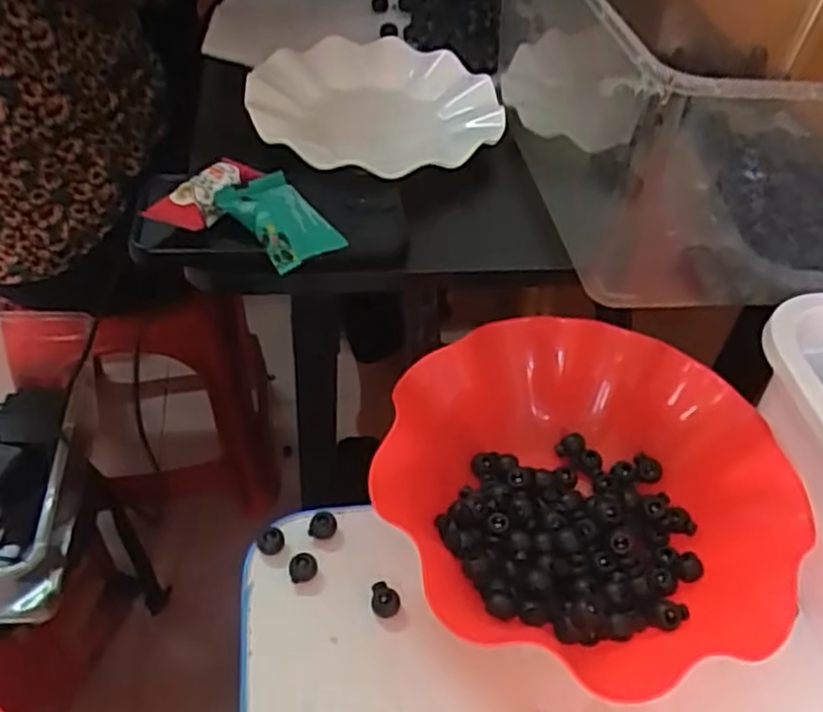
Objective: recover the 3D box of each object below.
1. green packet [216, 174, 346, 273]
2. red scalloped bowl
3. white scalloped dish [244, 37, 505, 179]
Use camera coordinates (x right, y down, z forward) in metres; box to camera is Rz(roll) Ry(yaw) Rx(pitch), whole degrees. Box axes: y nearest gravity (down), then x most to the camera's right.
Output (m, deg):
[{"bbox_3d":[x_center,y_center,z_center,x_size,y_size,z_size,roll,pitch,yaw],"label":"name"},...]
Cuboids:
[{"bbox_3d":[-0.079,-0.082,0.436,0.043,0.018,0.069,-32,57,-30],"label":"green packet"},{"bbox_3d":[0.095,0.073,0.426,0.213,0.063,0.203,2,49,-2],"label":"red scalloped bowl"},{"bbox_3d":[-0.030,-0.172,0.551,0.167,0.050,0.175,2,47,-3],"label":"white scalloped dish"}]

